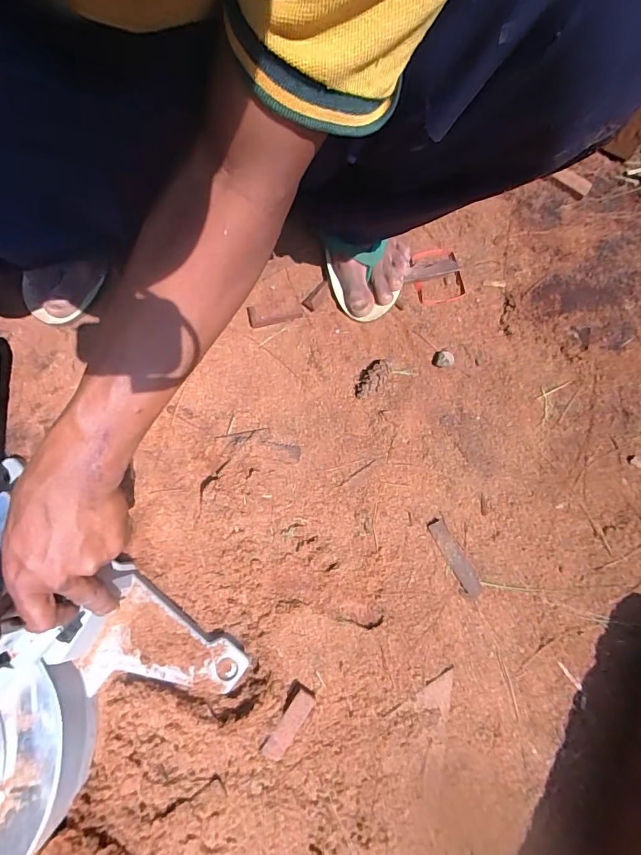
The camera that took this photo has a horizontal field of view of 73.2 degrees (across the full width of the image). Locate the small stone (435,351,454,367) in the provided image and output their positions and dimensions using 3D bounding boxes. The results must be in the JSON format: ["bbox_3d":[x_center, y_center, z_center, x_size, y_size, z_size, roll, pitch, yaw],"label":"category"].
[{"bbox_3d":[0.156,-0.086,0.544,0.021,0.012,0.021,0,75,-1],"label":"small stone"}]

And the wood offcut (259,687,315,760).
[{"bbox_3d":[-0.031,0.294,0.430,0.024,0.014,0.067,34,77,7],"label":"wood offcut"}]

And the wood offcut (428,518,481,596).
[{"bbox_3d":[0.149,0.144,0.476,0.020,0.004,0.085,-27,77,-8],"label":"wood offcut"}]

